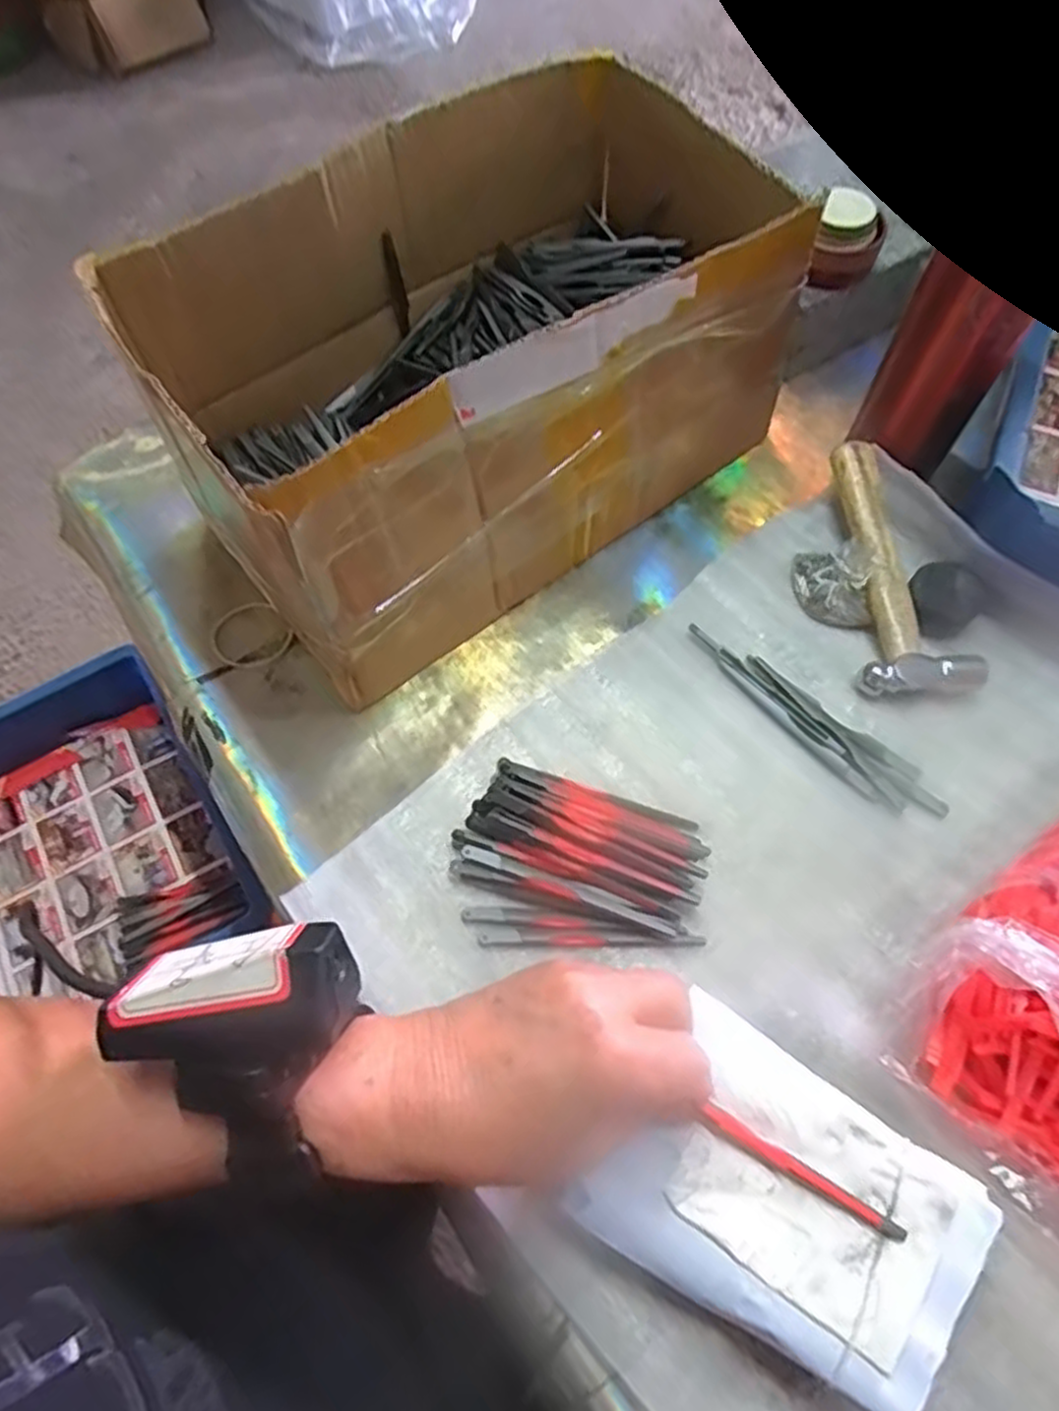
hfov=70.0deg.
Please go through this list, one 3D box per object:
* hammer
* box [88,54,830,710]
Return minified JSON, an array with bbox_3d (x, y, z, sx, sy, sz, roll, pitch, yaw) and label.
[{"bbox_3d":[0.205,-0.079,0.419,0.059,0.033,0.147,0,64,0],"label":"hammer"},{"bbox_3d":[-0.027,-0.181,0.411,0.309,0.148,0.183,-36,69,-16],"label":"box"}]

